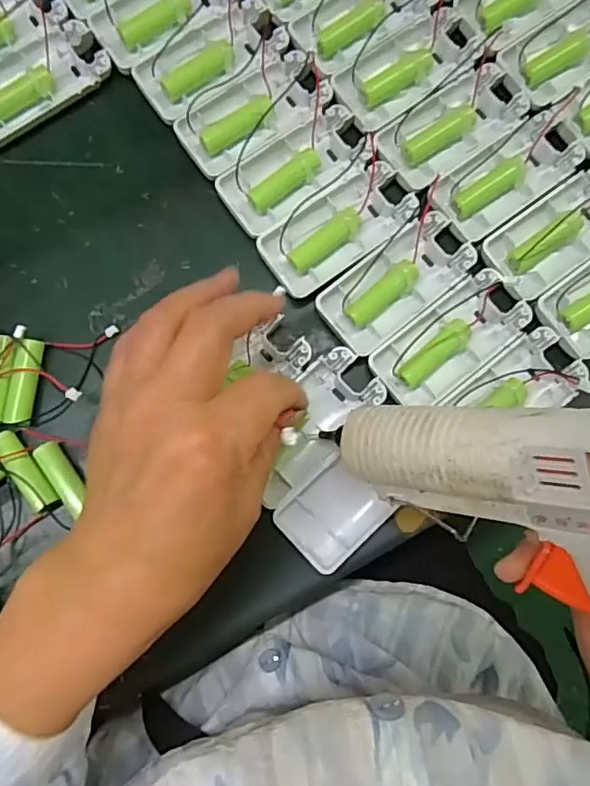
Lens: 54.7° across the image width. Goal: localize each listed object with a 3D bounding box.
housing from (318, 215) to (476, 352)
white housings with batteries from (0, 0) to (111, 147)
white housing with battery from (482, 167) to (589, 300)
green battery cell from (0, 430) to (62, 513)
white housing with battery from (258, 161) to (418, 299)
[{"bbox_3d":[0.059,-0.065,0.337,0.092,0.016,0.044,-40,84,-7],"label":"housing"},{"bbox_3d":[-0.176,-0.209,0.355,0.095,0.019,0.088,-35,83,-7],"label":"white housings with batteries"},{"bbox_3d":[0.158,-0.096,0.340,0.088,0.017,0.044,-36,83,-7],"label":"white housing with battery"},{"bbox_3d":[-0.149,0.043,0.314,0.015,0.011,0.050,-38,84,-7],"label":"green battery cell"},{"bbox_3d":[0.026,-0.098,0.341,0.095,0.014,0.043,-37,83,-7],"label":"white housing with battery"}]

